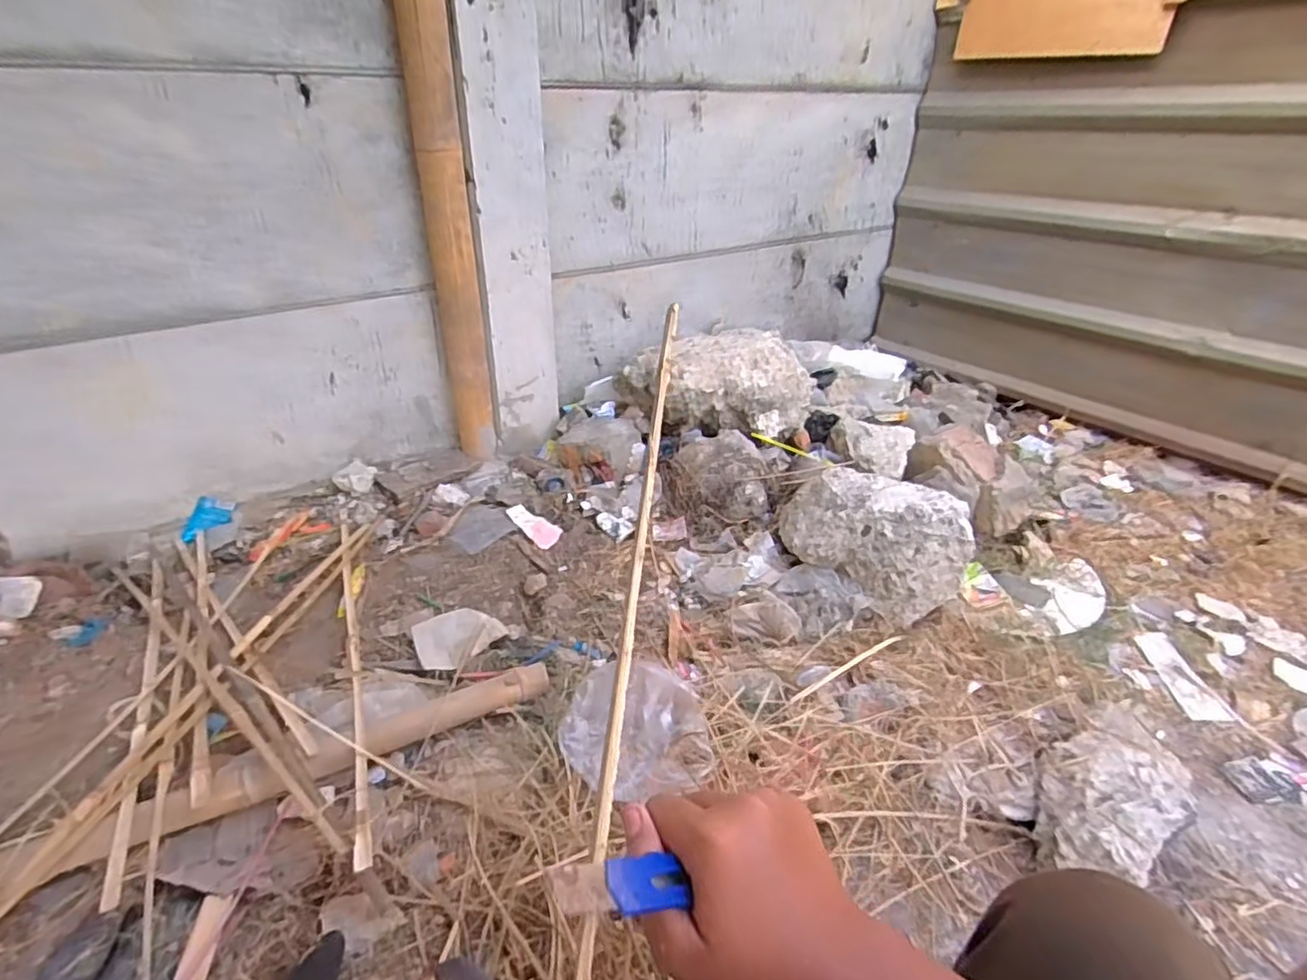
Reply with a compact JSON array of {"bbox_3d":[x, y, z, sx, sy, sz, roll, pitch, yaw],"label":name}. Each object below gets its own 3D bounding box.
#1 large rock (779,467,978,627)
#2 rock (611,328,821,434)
[{"bbox_3d":[0.431,0.079,1.254,0.362,0.207,0.199,22,38,26],"label":"large rock"},{"bbox_3d":[0.146,-0.266,1.580,0.493,0.185,0.226,6,32,7],"label":"rock"}]

